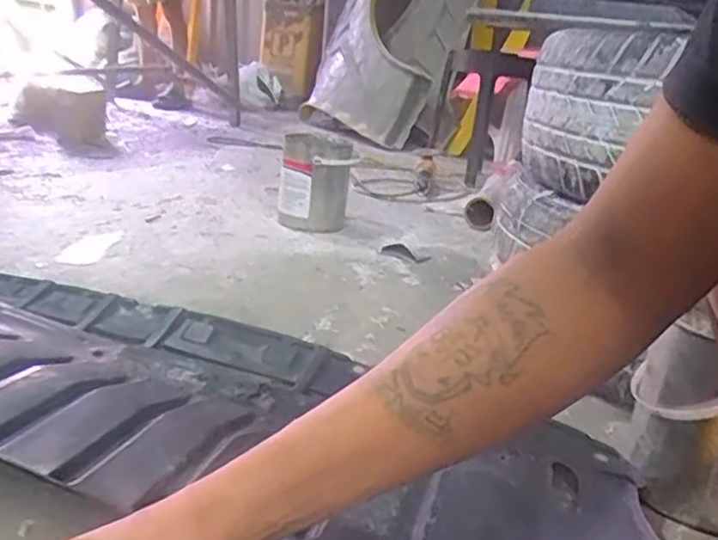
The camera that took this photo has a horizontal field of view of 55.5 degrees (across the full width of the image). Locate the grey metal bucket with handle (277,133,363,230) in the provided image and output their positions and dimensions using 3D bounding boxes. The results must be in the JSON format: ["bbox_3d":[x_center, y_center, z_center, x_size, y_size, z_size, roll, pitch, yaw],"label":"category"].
[{"bbox_3d":[-0.103,-0.204,1.609,0.169,0.210,0.132,5,19,-6],"label":"grey metal bucket with handle"}]

